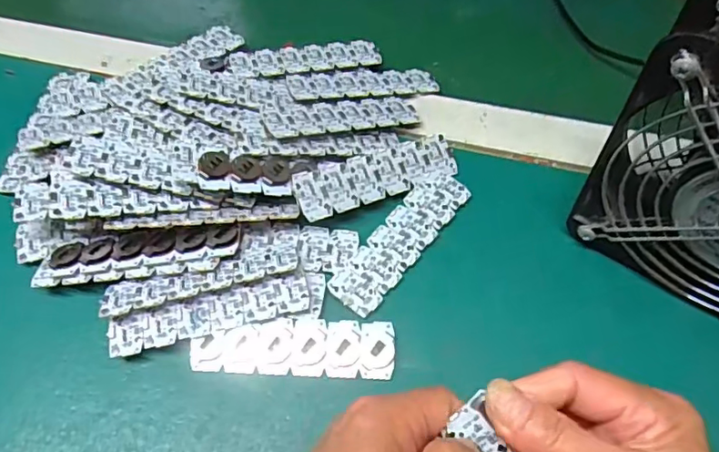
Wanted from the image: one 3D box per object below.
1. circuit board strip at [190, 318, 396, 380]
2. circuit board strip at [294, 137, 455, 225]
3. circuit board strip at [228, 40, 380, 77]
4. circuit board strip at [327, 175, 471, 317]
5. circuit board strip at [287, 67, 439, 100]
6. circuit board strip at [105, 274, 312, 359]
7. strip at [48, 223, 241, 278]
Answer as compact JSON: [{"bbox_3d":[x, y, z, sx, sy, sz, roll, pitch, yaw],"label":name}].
[{"bbox_3d":[-0.035,0.063,0.291,0.105,0.006,0.029,2,71,3],"label":"circuit board strip"},{"bbox_3d":[0.012,-0.031,0.339,0.106,0.004,0.031,-18,81,-21],"label":"circuit board strip"},{"bbox_3d":[-0.037,-0.120,0.394,0.107,0.004,0.030,-11,55,-16],"label":"circuit board strip"},{"bbox_3d":[0.026,0.007,0.327,0.029,0.006,0.105,33,64,21],"label":"circuit board strip"},{"bbox_3d":[0.003,-0.100,0.386,0.106,0.005,0.032,-8,56,-19],"label":"circuit board strip"},{"bbox_3d":[-0.080,0.049,0.299,0.106,0.007,0.021,-13,57,-7],"label":"circuit board strip"},{"bbox_3d":[-0.123,0.015,0.319,0.107,0.016,0.024,-5,57,-2],"label":"strip"}]

